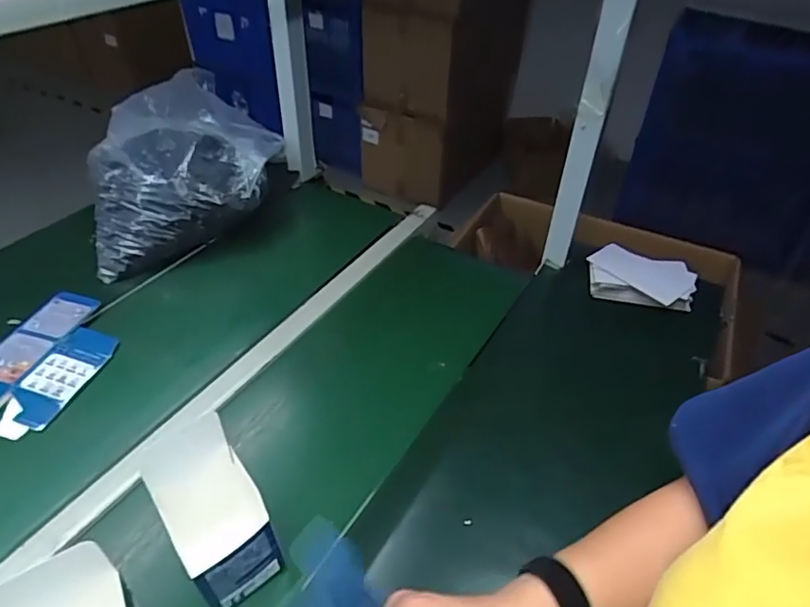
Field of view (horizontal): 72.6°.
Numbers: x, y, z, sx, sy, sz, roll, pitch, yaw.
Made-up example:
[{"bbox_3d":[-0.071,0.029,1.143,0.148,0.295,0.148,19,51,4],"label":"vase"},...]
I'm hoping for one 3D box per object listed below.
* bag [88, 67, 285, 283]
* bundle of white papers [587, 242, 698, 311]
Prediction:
[{"bbox_3d":[-0.425,-0.265,1.057,0.374,0.184,0.340,-20,45,-19],"label":"bag"},{"bbox_3d":[0.408,-0.042,0.961,0.172,0.053,0.112,9,43,12],"label":"bundle of white papers"}]

